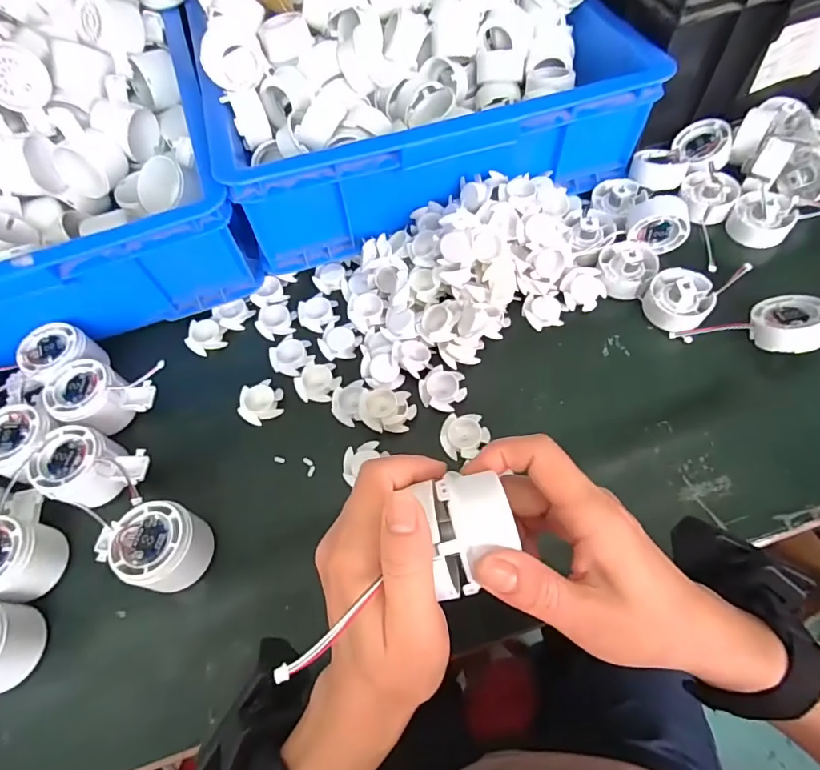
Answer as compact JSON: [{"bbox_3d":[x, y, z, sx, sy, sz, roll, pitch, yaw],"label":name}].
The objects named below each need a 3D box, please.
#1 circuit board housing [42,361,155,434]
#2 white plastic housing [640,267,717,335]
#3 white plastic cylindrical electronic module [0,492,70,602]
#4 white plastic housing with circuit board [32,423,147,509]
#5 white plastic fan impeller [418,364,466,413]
[{"bbox_3d":[-0.276,0.014,0.434,0.082,0.040,0.058,12,65,11],"label":"circuit board housing"},{"bbox_3d":[0.244,-0.078,0.443,0.055,0.034,0.052,38,72,22],"label":"white plastic housing"},{"bbox_3d":[-0.304,0.127,0.375,0.059,0.045,0.073,5,63,8],"label":"white plastic cylindrical electronic module"},{"bbox_3d":[-0.262,0.070,0.399,0.081,0.038,0.057,13,65,12],"label":"white plastic housing with circuit board"},{"bbox_3d":[0.029,0.004,0.433,0.040,0.012,0.037,-2,62,4],"label":"white plastic fan impeller"}]

